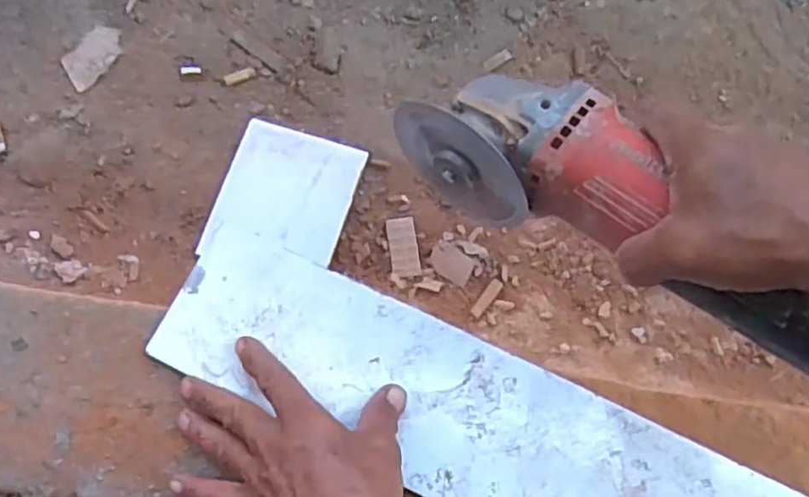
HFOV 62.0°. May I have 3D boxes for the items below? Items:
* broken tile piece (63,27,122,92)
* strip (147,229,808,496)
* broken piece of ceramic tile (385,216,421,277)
[{"bbox_3d":[-0.277,-0.172,0.599,0.037,0.004,0.063,34,77,7],"label":"broken tile piece"},{"bbox_3d":[0.073,0.128,0.435,0.485,0.014,0.110,27,76,6],"label":"strip"},{"bbox_3d":[-0.001,-0.001,0.569,0.024,0.006,0.050,-8,76,-4],"label":"broken piece of ceramic tile"}]

